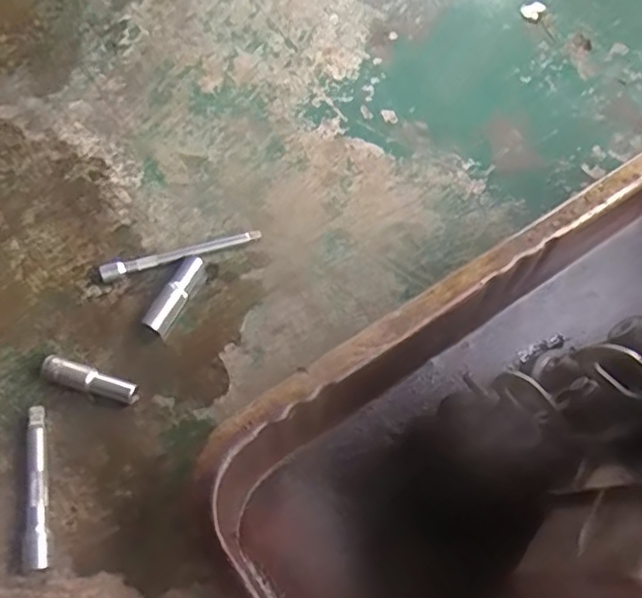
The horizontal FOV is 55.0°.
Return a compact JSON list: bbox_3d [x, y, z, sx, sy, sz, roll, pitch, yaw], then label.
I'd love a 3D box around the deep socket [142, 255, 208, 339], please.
[{"bbox_3d":[-0.132,-0.004,0.566,0.021,0.020,0.080,26,66,10],"label":"deep socket"}]

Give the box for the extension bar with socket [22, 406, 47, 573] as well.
[{"bbox_3d":[-0.223,0.147,0.486,0.019,0.020,0.124,-8,65,-6],"label":"extension bar with socket"}]

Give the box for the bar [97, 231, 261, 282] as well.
[{"bbox_3d":[-0.133,-0.042,0.584,0.152,0.015,0.015,-17,66,-9],"label":"bar"}]

